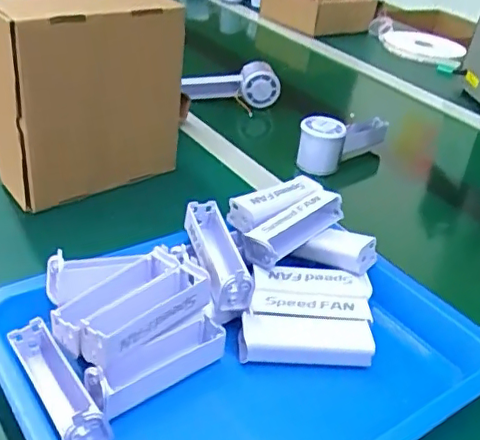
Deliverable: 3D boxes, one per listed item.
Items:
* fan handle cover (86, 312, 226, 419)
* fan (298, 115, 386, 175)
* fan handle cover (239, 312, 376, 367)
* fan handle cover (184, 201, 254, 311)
[{"bbox_3d":[-0.056,0.098,0.401,0.102,0.034,0.026,-23,44,-37],"label":"fan handle cover"},{"bbox_3d":[0.138,-0.111,0.776,0.050,0.064,0.156,33,41,33],"label":"fan"},{"bbox_3d":[0.051,0.092,0.446,0.101,0.021,0.033,5,34,-4],"label":"fan handle cover"},{"bbox_3d":[-0.020,0.026,0.473,0.033,0.040,0.099,-4,35,-17],"label":"fan handle cover"}]

